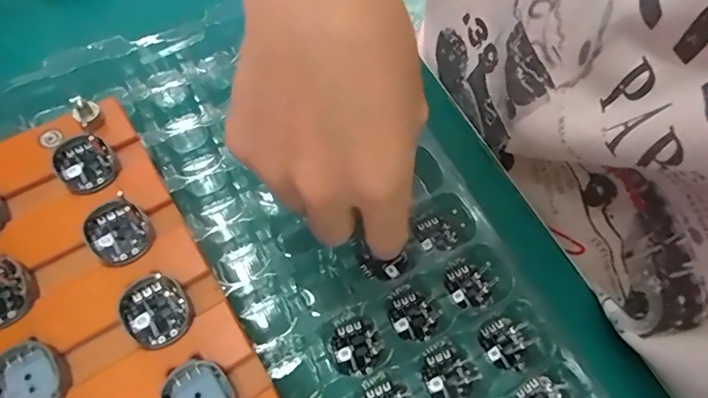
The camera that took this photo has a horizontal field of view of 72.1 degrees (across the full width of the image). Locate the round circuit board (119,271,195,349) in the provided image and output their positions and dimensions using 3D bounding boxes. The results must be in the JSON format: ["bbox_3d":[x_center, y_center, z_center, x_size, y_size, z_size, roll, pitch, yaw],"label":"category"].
[{"bbox_3d":[-0.081,0.046,0.199,0.025,0.004,0.029,-39,70,-19],"label":"round circuit board"}]

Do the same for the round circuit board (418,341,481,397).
[{"bbox_3d":[0.044,0.083,0.229,0.024,0.004,0.028,-30,67,-16],"label":"round circuit board"}]

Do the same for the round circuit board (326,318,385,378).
[{"bbox_3d":[0.001,0.072,0.233,0.026,0.004,0.025,-35,68,-18],"label":"round circuit board"}]

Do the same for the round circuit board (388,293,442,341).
[{"bbox_3d":[0.030,0.058,0.242,0.024,0.004,0.022,1,62,-1],"label":"round circuit board"}]

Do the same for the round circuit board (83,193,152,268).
[{"bbox_3d":[-0.103,0.014,0.213,0.024,0.005,0.031,-36,69,-18],"label":"round circuit board"}]

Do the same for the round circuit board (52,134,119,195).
[{"bbox_3d":[-0.125,-0.016,0.226,0.024,0.005,0.028,-37,69,-19],"label":"round circuit board"}]

